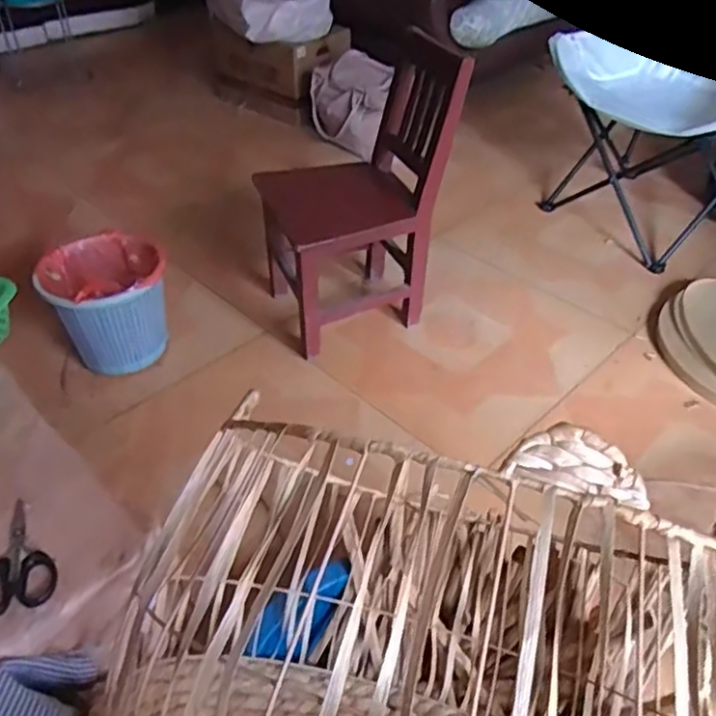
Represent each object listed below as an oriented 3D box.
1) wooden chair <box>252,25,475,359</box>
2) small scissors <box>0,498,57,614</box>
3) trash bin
[{"bbox_3d":[-0.009,-0.345,1.367,0.341,0.549,0.309,-14,44,-16],"label":"wooden chair"},{"bbox_3d":[-0.299,0.172,0.563,0.066,0.012,0.108,-9,43,-11],"label":"small scissors"},{"bbox_3d":[-0.517,-0.105,1.349,0.236,0.220,0.231,-18,45,-20],"label":"trash bin"}]

